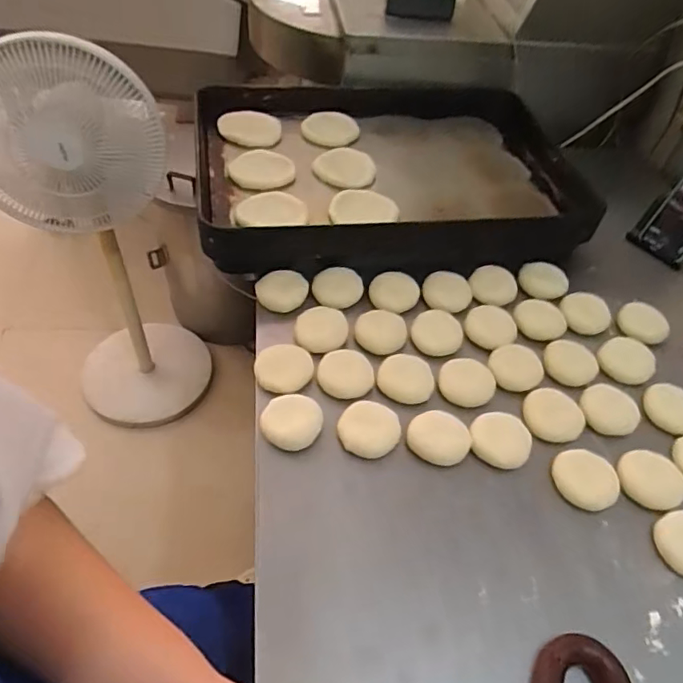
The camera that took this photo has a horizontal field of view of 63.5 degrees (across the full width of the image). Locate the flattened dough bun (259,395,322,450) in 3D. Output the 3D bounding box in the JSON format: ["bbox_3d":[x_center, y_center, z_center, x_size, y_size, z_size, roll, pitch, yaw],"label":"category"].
[{"bbox_3d":[-0.055,0.090,0.624,0.064,0.022,0.066,3,50,-3],"label":"flattened dough bun"}]

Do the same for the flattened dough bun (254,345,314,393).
[{"bbox_3d":[-0.069,0.032,0.666,0.067,0.015,0.061,3,50,-3],"label":"flattened dough bun"}]

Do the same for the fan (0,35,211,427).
[{"bbox_3d":[-0.547,-0.187,1.286,0.351,0.945,0.360,-25,56,-26],"label":"fan"}]

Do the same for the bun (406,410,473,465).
[{"bbox_3d":[0.111,0.108,0.626,0.067,0.024,0.062,3,50,-3],"label":"bun"}]

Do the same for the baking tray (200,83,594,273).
[{"bbox_3d":[0.078,-0.286,0.909,0.588,0.082,0.425,-1,49,-8],"label":"baking tray"}]

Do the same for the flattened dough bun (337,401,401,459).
[{"bbox_3d":[0.032,0.100,0.622,0.065,0.024,0.060,3,50,-3],"label":"flattened dough bun"}]

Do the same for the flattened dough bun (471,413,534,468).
[{"bbox_3d":[0.182,0.111,0.629,0.066,0.026,0.059,27,53,16],"label":"flattened dough bun"}]

